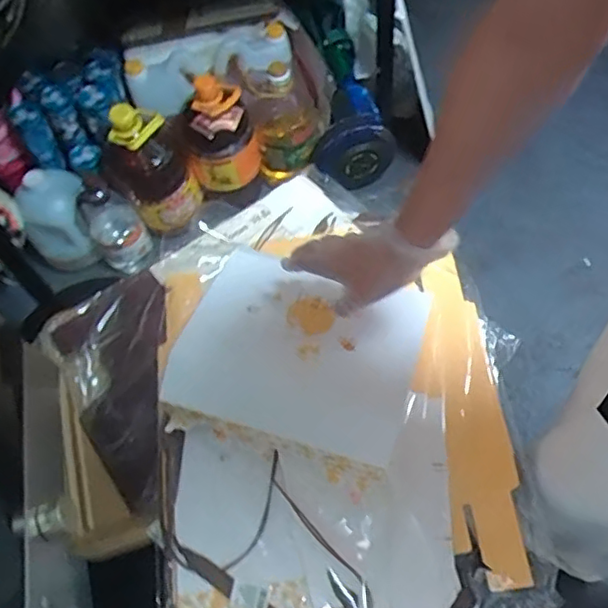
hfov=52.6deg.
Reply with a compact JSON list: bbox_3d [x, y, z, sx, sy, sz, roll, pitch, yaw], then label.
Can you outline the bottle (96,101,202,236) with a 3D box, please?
[{"bbox_3d":[-0.408,-0.355,1.638,0.165,0.355,0.192,37,69,22],"label":"bottle"}]

